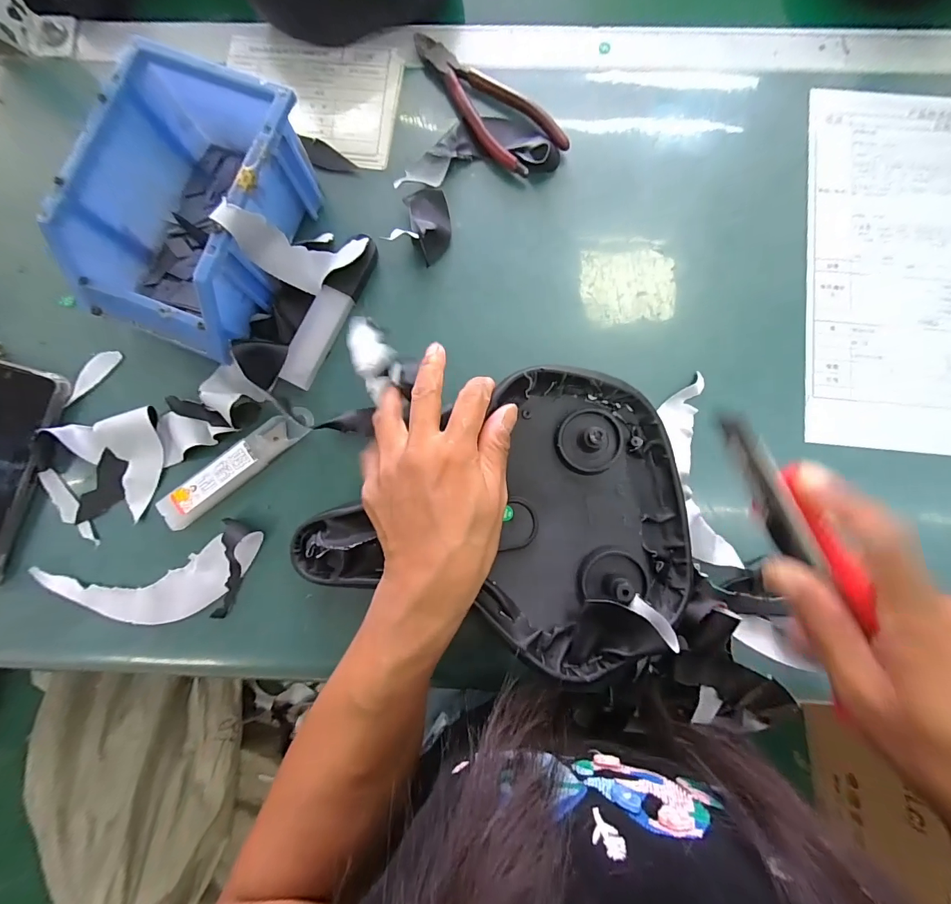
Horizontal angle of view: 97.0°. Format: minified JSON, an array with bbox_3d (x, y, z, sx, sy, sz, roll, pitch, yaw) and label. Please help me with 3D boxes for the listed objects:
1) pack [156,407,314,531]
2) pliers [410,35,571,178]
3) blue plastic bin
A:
[{"bbox_3d":[-0.178,0.009,0.315,0.125,0.012,0.026,-38,85,-4],"label":"pack"},{"bbox_3d":[0.008,-0.291,0.345,0.053,0.016,0.153,-36,85,-3],"label":"pliers"},{"bbox_3d":[-0.202,-0.170,0.305,0.125,0.077,0.176,22,84,3],"label":"blue plastic bin"}]

